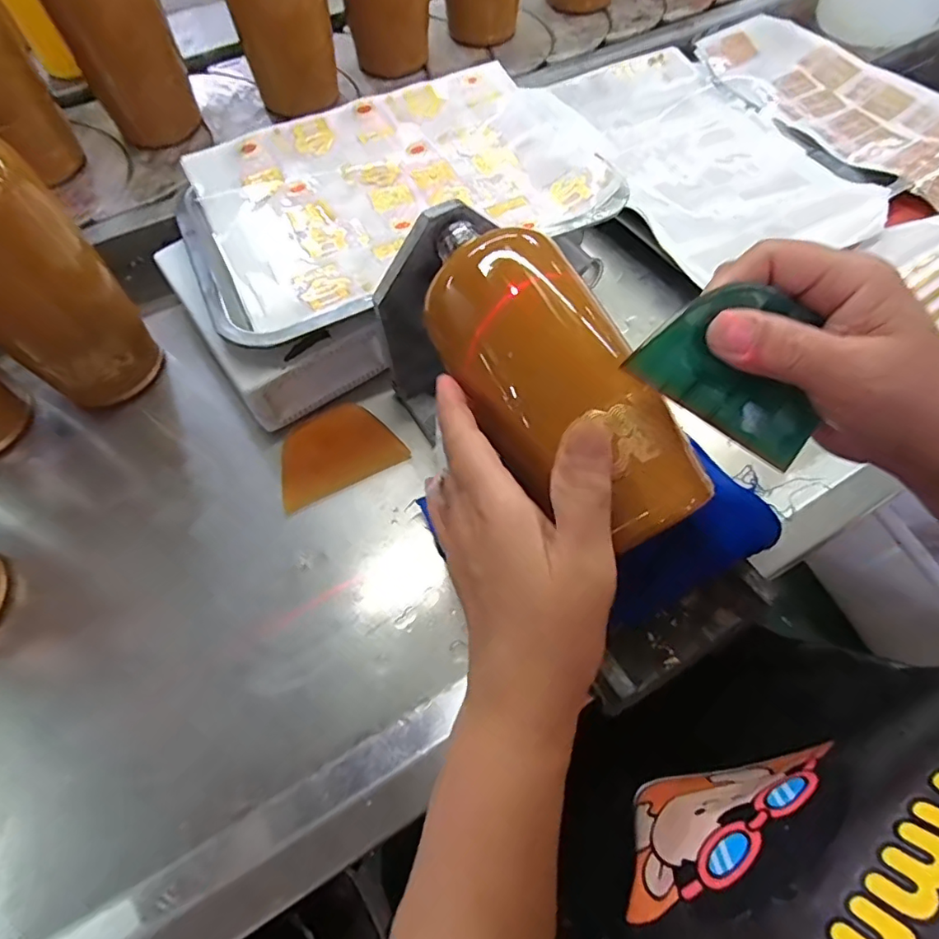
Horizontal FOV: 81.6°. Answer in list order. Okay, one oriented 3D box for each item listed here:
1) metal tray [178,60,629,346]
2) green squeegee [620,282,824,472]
[{"bbox_3d":[-0.053,-0.212,0.409,0.306,0.020,0.220,-20,66,-9],"label":"metal tray"},{"bbox_3d":[0.120,-0.042,0.231,0.094,0.054,0.004,27,23,-17],"label":"green squeegee"}]

